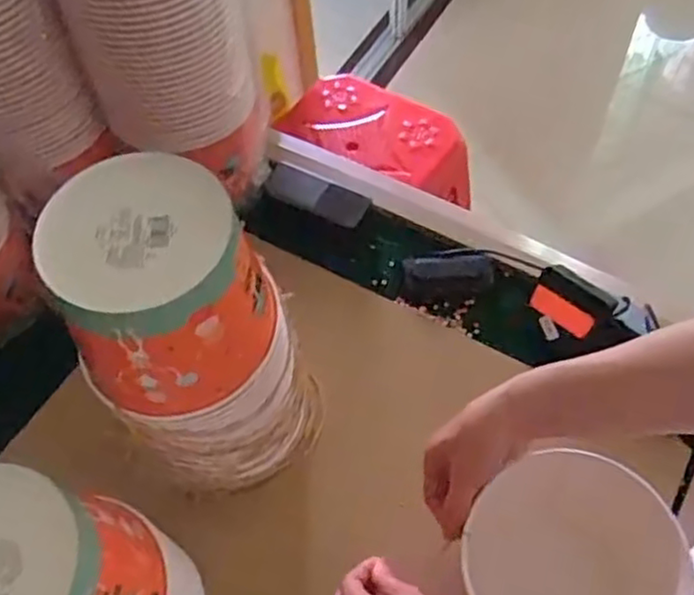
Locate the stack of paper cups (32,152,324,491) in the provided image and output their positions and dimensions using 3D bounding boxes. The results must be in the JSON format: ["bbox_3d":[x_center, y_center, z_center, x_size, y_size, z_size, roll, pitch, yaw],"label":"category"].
[{"bbox_3d":[-0.116,0.040,0.571,0.140,0.305,0.138,-19,59,-9],"label":"stack of paper cups"}]

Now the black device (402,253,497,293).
[{"bbox_3d":[0.115,-0.028,0.784,0.100,0.020,0.041,1,58,4],"label":"black device"}]

